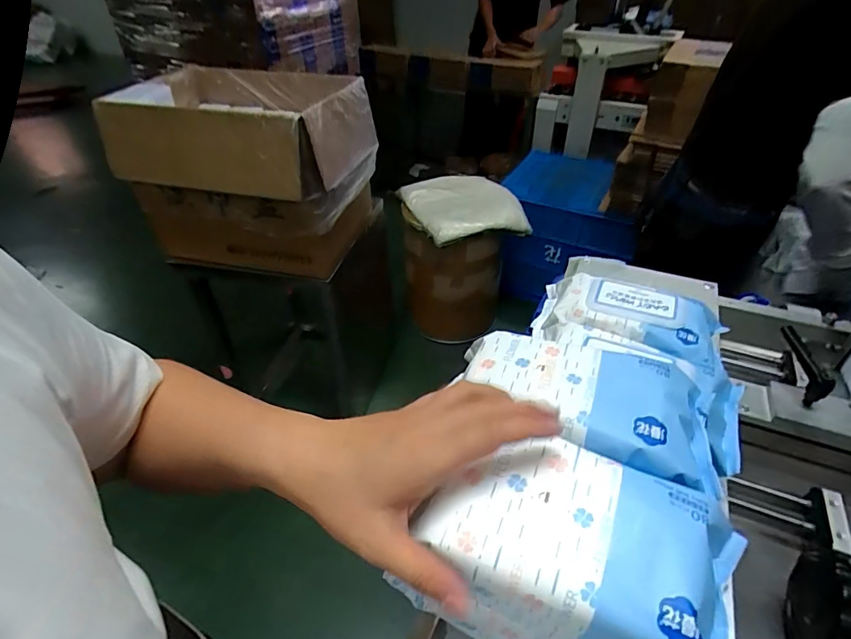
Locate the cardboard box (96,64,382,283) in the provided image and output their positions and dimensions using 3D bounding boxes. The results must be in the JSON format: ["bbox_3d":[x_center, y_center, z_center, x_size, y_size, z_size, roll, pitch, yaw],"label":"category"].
[{"bbox_3d":[-0.425,-0.449,1.067,0.524,0.180,0.363,11,41,14],"label":"cardboard box"}]

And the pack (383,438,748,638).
[{"bbox_3d":[0.082,0.149,0.283,0.172,0.107,0.095,17,43,20],"label":"pack"}]

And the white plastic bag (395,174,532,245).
[{"bbox_3d":[0.143,-0.417,1.718,0.426,0.127,0.362,-7,40,-8],"label":"white plastic bag"}]

